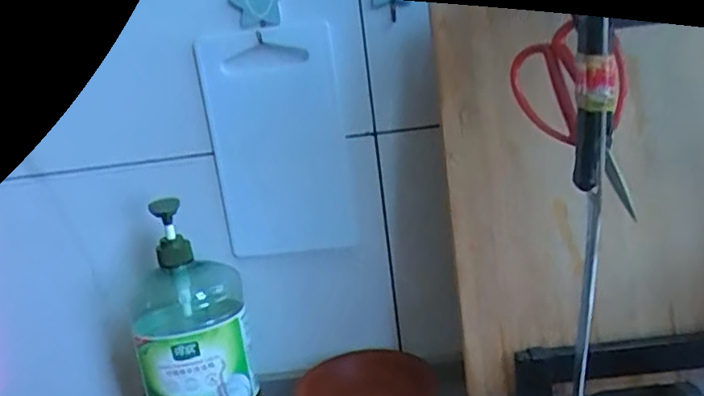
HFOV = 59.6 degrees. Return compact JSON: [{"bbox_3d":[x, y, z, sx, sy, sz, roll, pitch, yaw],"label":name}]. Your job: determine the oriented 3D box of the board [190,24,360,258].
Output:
[{"bbox_3d":[-0.083,-0.059,0.693,0.151,0.244,0.010,-6,13,5],"label":"board"}]

